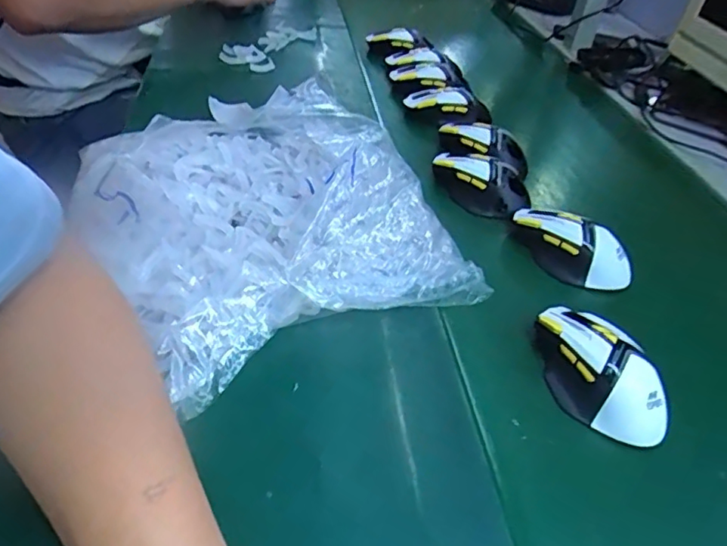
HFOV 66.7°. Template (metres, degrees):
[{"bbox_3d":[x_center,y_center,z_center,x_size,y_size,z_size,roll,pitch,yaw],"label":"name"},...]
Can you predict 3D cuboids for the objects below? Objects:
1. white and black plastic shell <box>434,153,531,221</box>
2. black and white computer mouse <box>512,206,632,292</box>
[{"bbox_3d":[0.127,-0.098,0.596,0.059,0.049,0.110,-28,52,-34],"label":"white and black plastic shell"},{"bbox_3d":[0.195,-0.024,0.528,0.118,0.045,0.059,29,45,23],"label":"black and white computer mouse"}]

